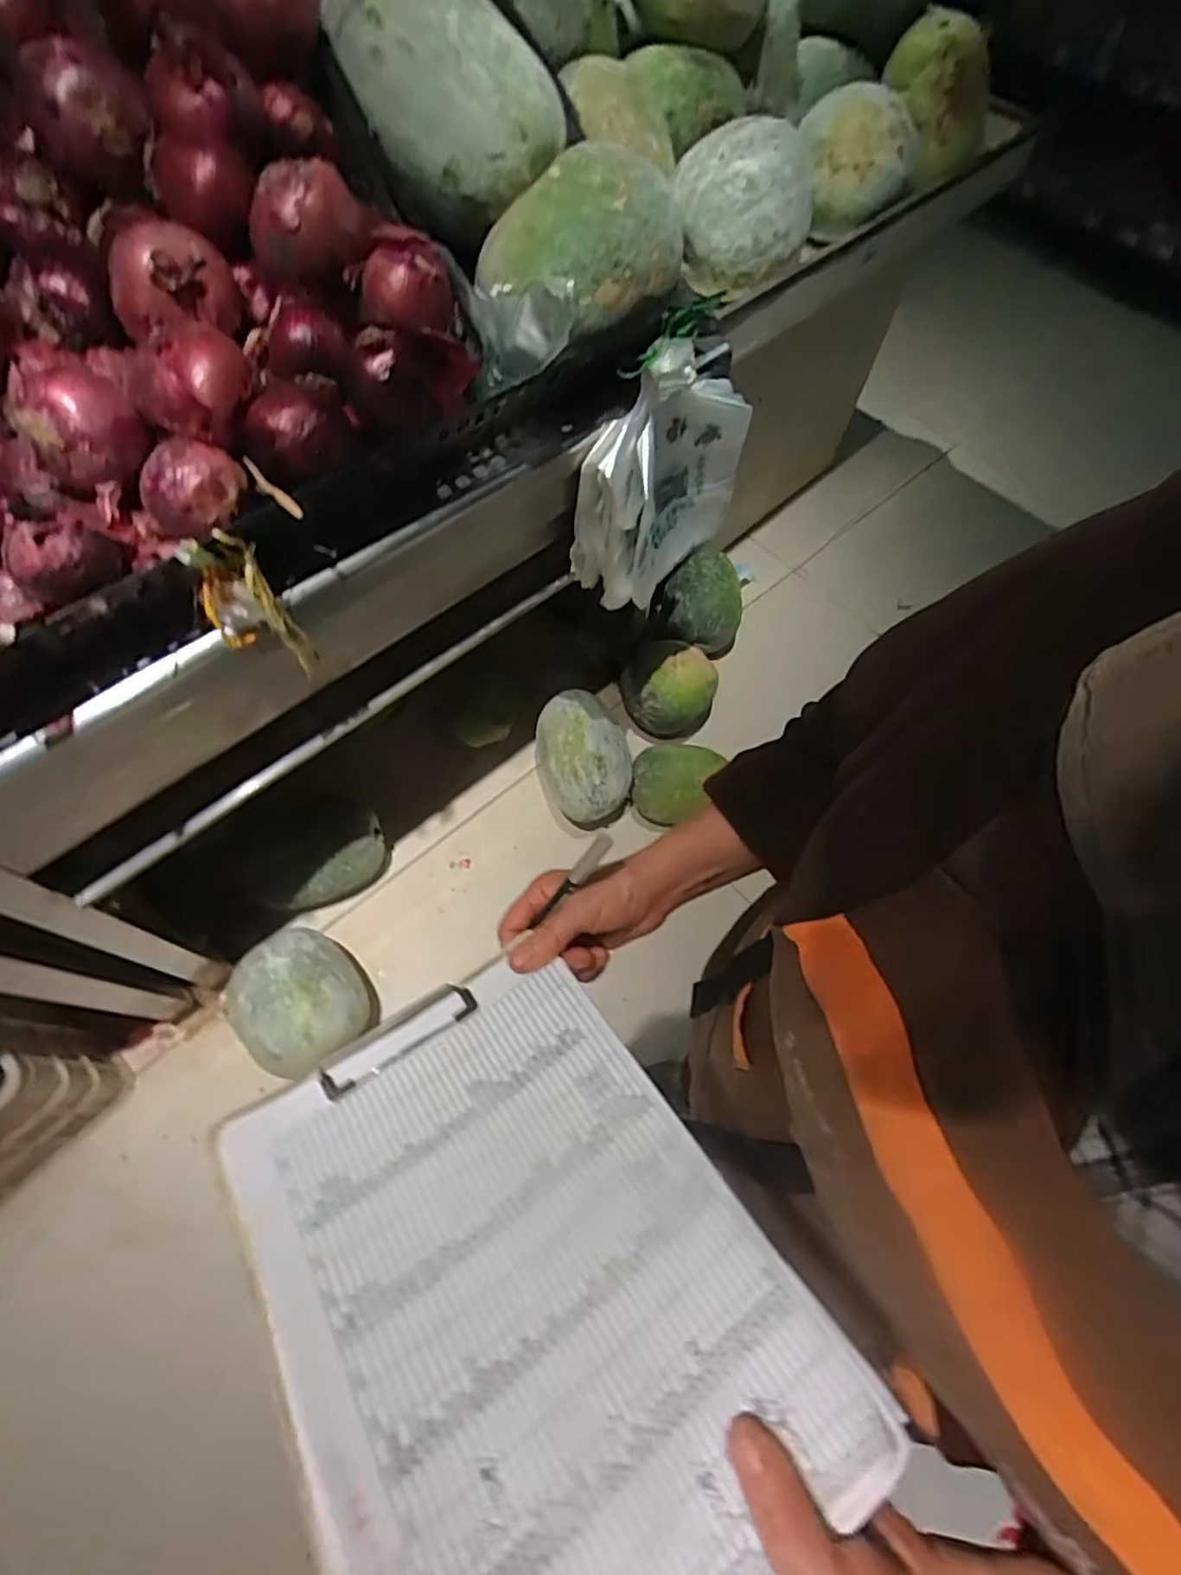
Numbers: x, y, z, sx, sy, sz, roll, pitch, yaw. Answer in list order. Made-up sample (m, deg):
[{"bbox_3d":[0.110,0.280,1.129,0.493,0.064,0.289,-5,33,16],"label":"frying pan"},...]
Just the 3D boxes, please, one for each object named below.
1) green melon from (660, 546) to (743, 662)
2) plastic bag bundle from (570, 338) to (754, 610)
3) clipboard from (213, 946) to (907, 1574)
[{"bbox_3d":[0.284,-0.461,1.672,0.200,0.180,0.245,11,65,4],"label":"green melon"},{"bbox_3d":[0.105,-0.467,0.984,0.105,0.334,0.284,39,70,16],"label":"plastic bag bundle"},{"bbox_3d":[-0.036,0.235,0.325,0.217,0.030,0.299,-27,51,-25],"label":"clipboard"}]

